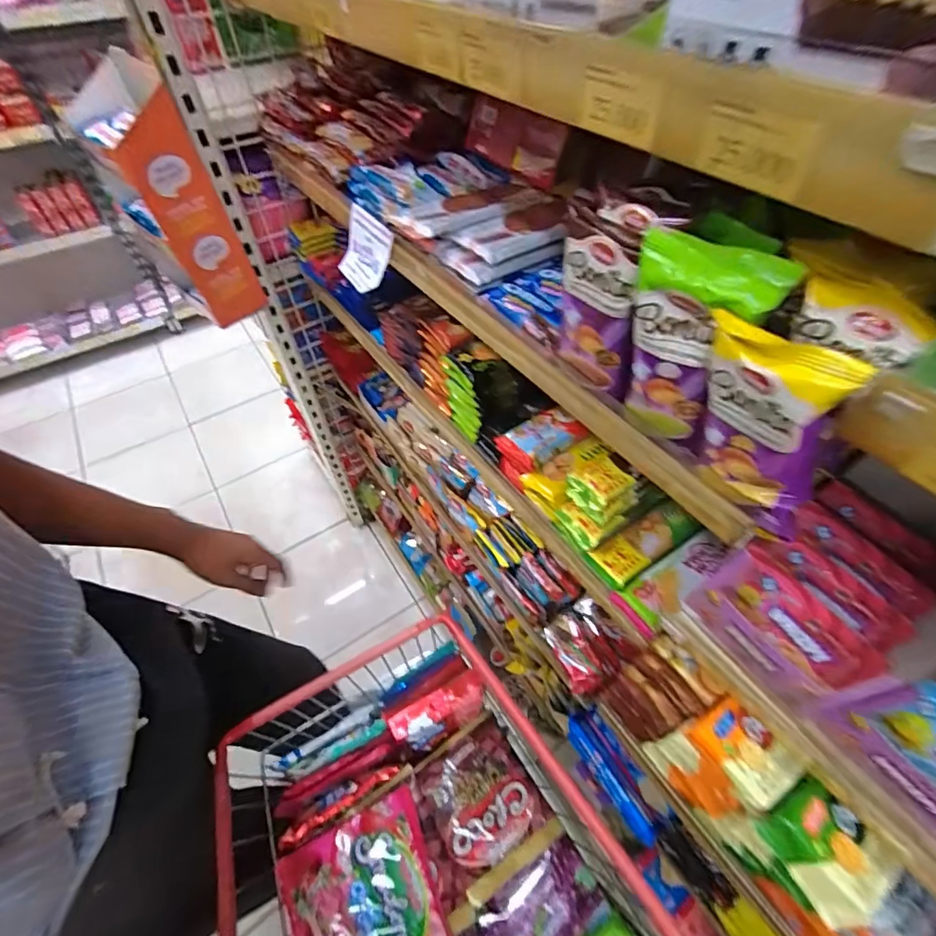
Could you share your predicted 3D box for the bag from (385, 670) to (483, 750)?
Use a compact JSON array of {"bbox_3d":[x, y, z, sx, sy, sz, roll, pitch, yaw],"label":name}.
[{"bbox_3d":[-0.038,0.343,0.645,0.130,0.096,0.042,-23,54,-15],"label":"bag"}]

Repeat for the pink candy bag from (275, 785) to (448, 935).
[{"bbox_3d":[-0.122,0.508,0.534,0.169,0.049,0.168,-22,53,-14],"label":"pink candy bag"}]

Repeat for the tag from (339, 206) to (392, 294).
[{"bbox_3d":[-0.130,-0.266,0.575,0.008,0.085,0.103,-7,46,-42],"label":"tag"}]

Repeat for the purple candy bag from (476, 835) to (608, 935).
[{"bbox_3d":[0.089,0.540,0.560,0.148,0.030,0.090,-27,55,-18],"label":"purple candy bag"}]

